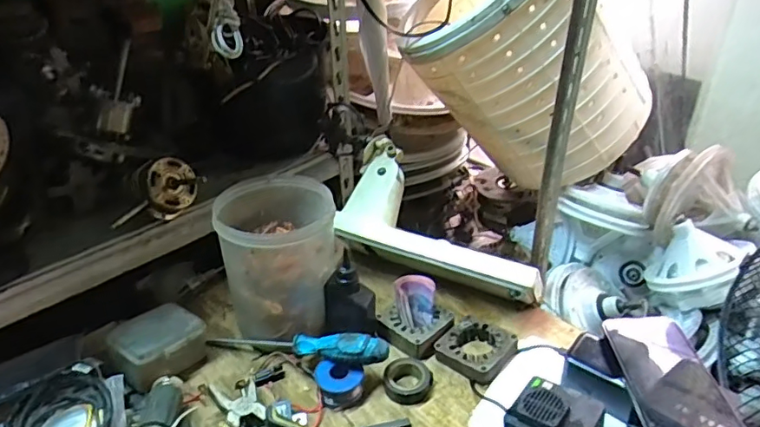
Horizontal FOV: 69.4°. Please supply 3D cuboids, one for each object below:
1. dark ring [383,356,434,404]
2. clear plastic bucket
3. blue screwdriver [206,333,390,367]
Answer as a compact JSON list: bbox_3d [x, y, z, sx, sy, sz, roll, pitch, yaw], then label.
[{"bbox_3d":[0.034,0.187,0.627,0.059,0.016,0.053,-17,36,-23],"label":"dark ring"},{"bbox_3d":[-0.123,0.053,0.683,0.134,0.153,0.137,-10,34,-13],"label":"clear plastic bucket"},{"bbox_3d":[-0.100,0.159,0.653,0.242,0.030,0.025,-6,28,30],"label":"blue screwdriver"}]

